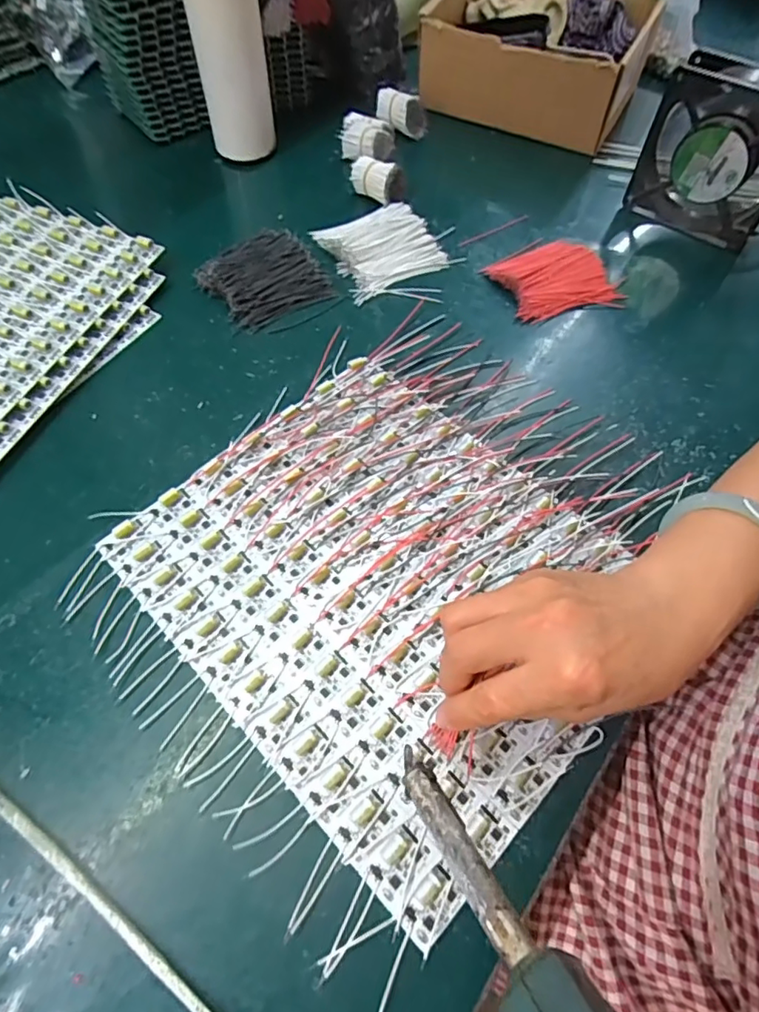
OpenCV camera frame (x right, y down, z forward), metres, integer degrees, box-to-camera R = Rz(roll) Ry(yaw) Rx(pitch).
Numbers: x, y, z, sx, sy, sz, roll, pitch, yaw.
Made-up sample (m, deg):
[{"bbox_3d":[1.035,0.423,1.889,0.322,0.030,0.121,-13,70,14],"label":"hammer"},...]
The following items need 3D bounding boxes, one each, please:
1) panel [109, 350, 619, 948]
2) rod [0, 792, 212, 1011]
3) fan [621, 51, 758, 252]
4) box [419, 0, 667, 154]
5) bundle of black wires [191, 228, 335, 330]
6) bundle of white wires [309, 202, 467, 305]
[{"bbox_3d":[0.006,0.041,0.338,0.241,0.010,0.287,-40,69,-21],"label":"panel"},{"bbox_3d":[-0.171,0.166,0.264,0.273,0.010,0.010,30,65,14],"label":"rod"},{"bbox_3d":[0.294,-0.306,0.470,0.120,0.118,0.048,32,65,16],"label":"fan"},{"bbox_3d":[0.169,-0.489,0.594,0.210,0.099,0.173,25,63,12],"label":"box"},{"bbox_3d":[-0.098,-0.197,0.465,0.094,0.021,0.084,-33,67,-18],"label":"bundle of black wires"},{"bbox_3d":[0.009,-0.242,0.491,0.113,0.021,0.094,-22,64,-13],"label":"bundle of white wires"}]

